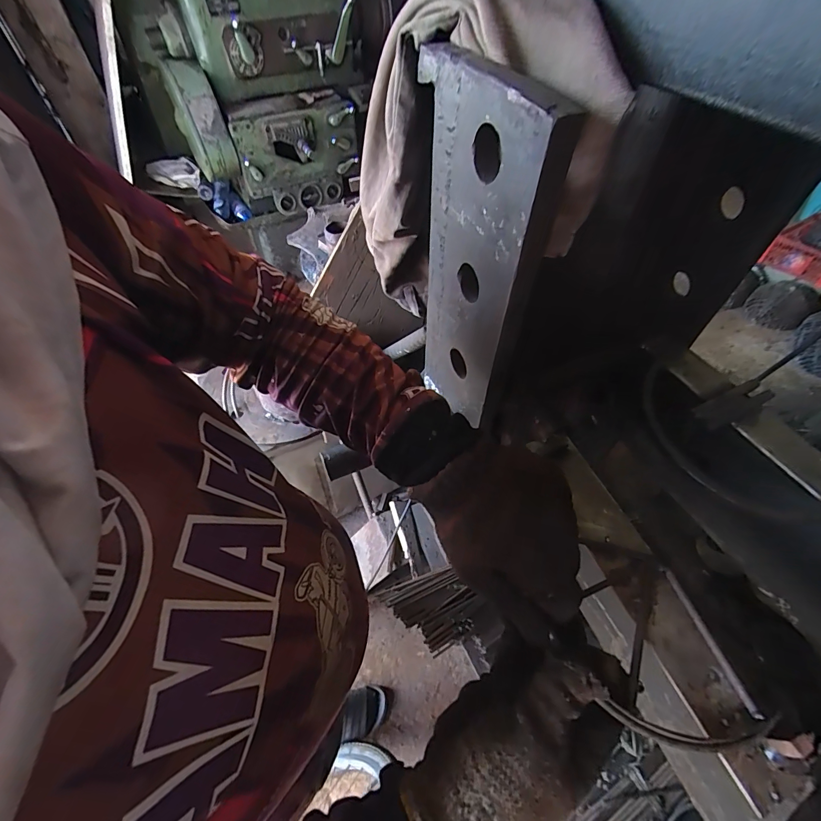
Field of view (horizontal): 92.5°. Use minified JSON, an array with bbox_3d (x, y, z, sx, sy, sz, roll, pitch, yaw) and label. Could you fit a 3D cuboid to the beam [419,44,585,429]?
[{"bbox_3d":[0.051,-0.104,0.330,0.022,0.281,0.134,-22,55,-16],"label":"beam"}]

